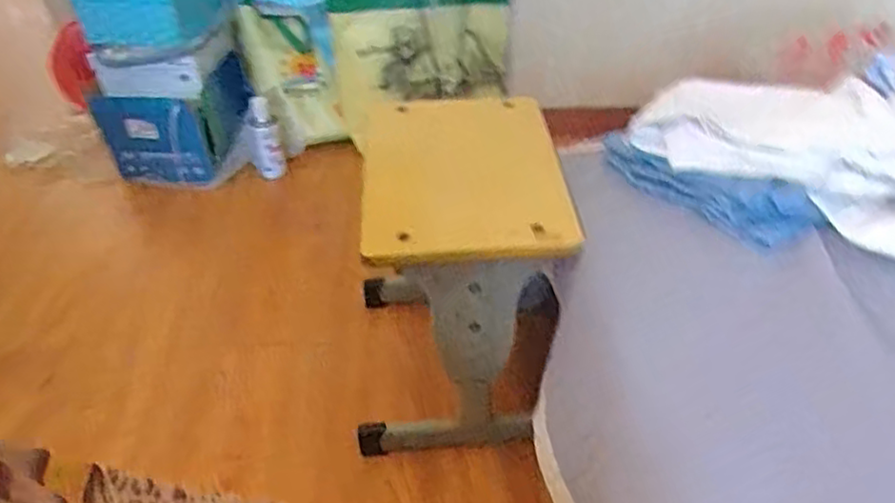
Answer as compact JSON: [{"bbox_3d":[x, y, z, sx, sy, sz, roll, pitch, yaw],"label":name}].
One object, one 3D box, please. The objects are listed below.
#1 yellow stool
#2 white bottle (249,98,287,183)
[{"bbox_3d":[0.005,0.034,0.965,0.269,0.376,0.325,-3,40,-2],"label":"yellow stool"},{"bbox_3d":[-0.385,-0.234,1.453,0.061,0.153,0.045,-17,42,-18],"label":"white bottle"}]

